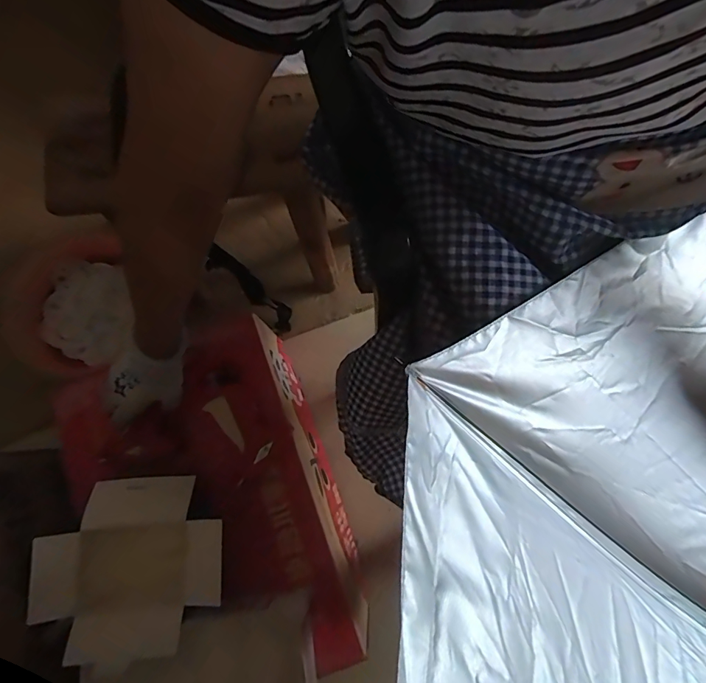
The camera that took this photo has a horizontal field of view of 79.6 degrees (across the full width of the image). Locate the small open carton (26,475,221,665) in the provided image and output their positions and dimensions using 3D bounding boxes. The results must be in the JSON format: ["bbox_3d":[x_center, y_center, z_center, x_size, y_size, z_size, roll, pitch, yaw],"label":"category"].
[{"bbox_3d":[-0.255,0.253,0.490,0.202,0.049,0.174,-5,78,0],"label":"small open carton"}]

